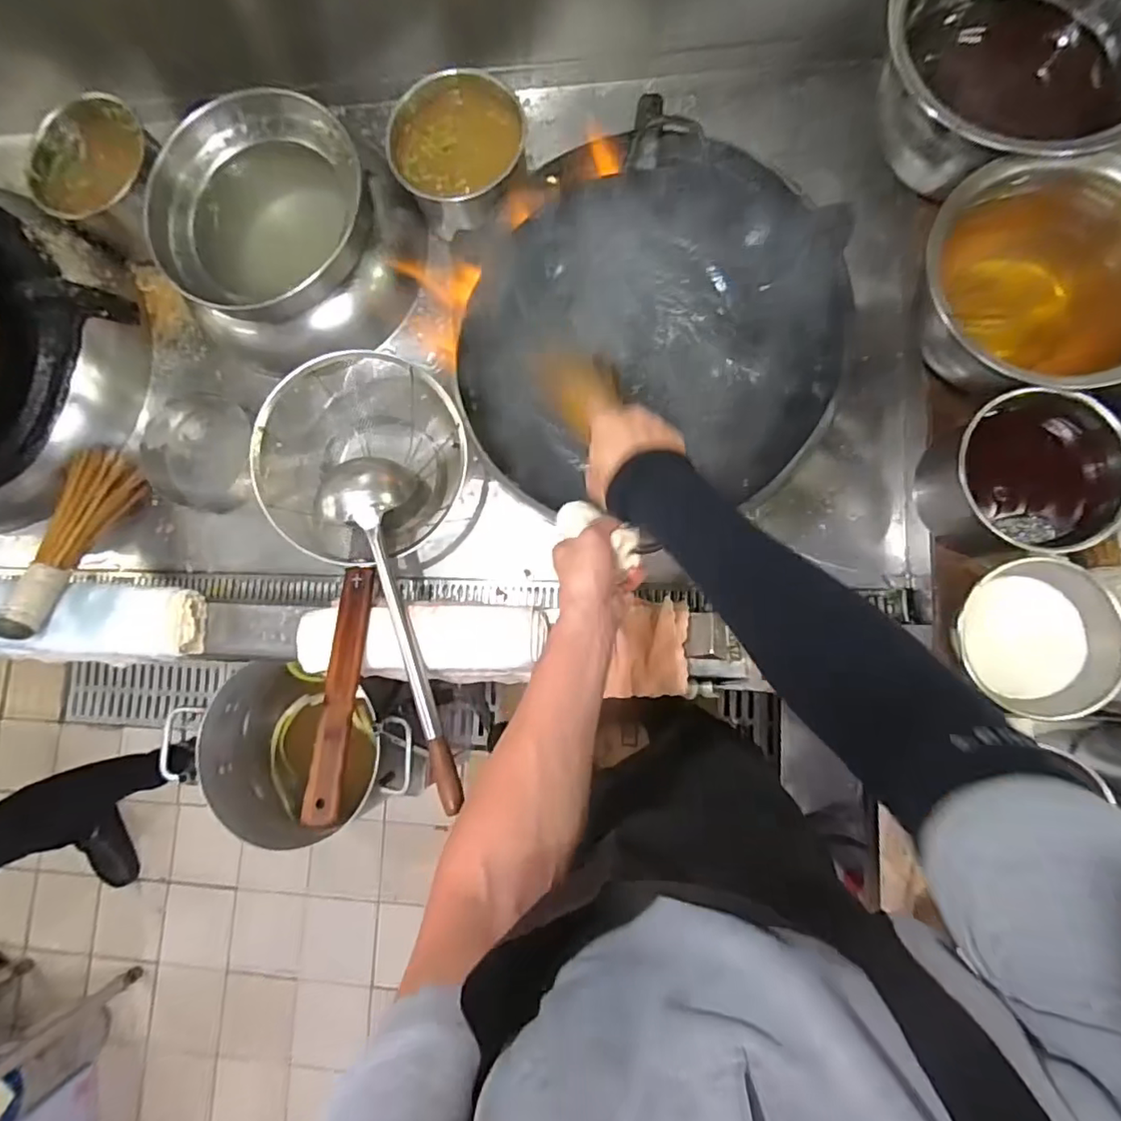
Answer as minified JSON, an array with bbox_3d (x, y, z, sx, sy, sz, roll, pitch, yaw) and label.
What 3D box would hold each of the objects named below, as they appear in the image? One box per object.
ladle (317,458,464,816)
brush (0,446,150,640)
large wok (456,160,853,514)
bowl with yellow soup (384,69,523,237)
[{"bbox_3d":[-0.229,0.070,0.757,0.127,0.076,0.447,-14,82,5],"label":"ladle"},{"bbox_3d":[-0.705,-0.031,0.824,0.078,0.091,0.295,9,66,8],"label":"brush"},{"bbox_3d":[0.103,-0.273,0.700,0.419,0.109,0.410,9,84,8],"label":"large wok"},{"bbox_3d":[-0.140,-0.580,0.820,0.184,0.091,0.179,-1,83,7],"label":"bowl with yellow soup"}]

